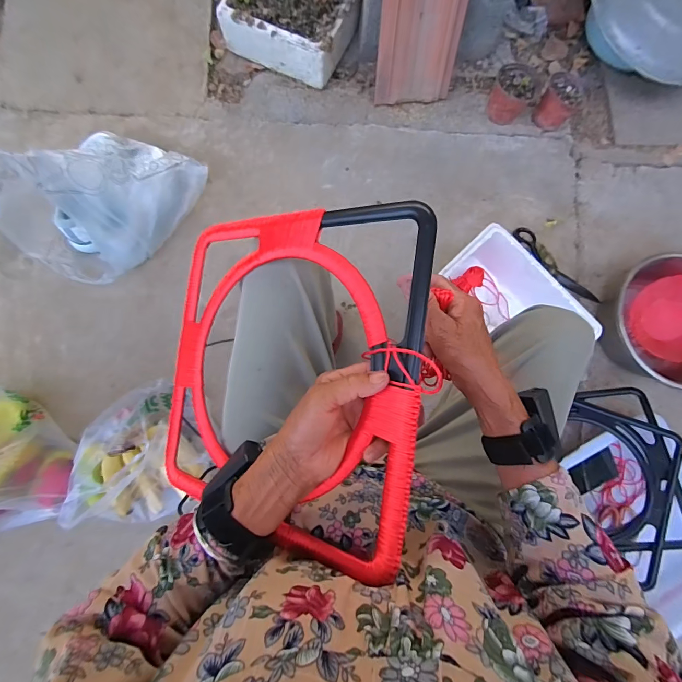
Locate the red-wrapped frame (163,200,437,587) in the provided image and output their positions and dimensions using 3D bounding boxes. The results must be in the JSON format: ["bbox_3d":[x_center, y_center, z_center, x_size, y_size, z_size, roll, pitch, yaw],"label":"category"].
[{"bbox_3d":[-0.072,0.028,0.379,0.329,0.017,0.327,6,87,32],"label":"red-wrapped frame"}]

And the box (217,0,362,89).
[{"bbox_3d":[-0.128,-0.869,0.938,0.307,0.115,0.260,24,82,-1],"label":"box"}]

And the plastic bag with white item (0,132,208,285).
[{"bbox_3d":[-0.511,-0.312,0.733,0.259,0.246,0.373,33,83,0],"label":"plastic bag with white item"}]

